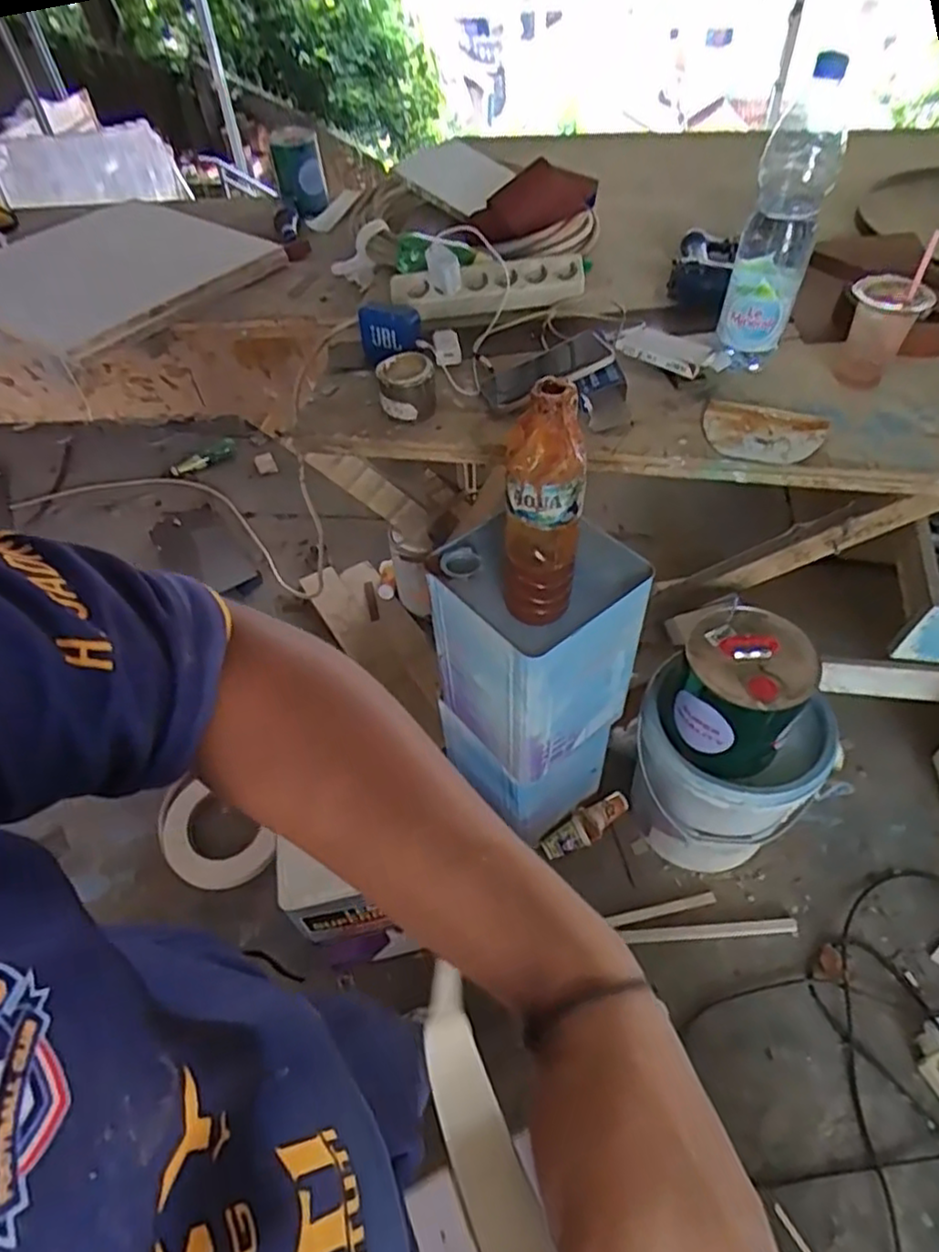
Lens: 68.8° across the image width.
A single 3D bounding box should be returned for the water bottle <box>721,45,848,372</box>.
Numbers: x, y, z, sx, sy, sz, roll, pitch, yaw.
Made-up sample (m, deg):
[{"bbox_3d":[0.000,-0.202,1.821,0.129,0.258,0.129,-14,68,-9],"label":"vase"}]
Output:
[{"bbox_3d":[0.381,-0.470,0.864,0.088,0.285,0.074,4,50,7],"label":"water bottle"}]

